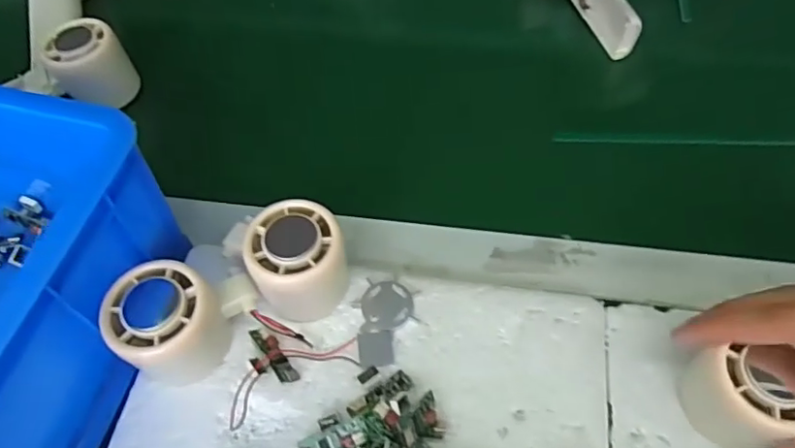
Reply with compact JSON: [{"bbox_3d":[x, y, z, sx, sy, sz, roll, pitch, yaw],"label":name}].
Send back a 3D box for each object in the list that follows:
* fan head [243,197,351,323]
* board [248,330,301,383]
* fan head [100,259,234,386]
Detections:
[{"bbox_3d":[-0.058,0.021,0.333,0.053,0.055,0.051,-1,59,1],"label":"fan head"},{"bbox_3d":[-0.075,0.078,0.324,0.020,0.011,0.038,-31,63,-16],"label":"board"},{"bbox_3d":[-0.127,0.058,0.314,0.050,0.059,0.054,25,63,16],"label":"fan head"}]

